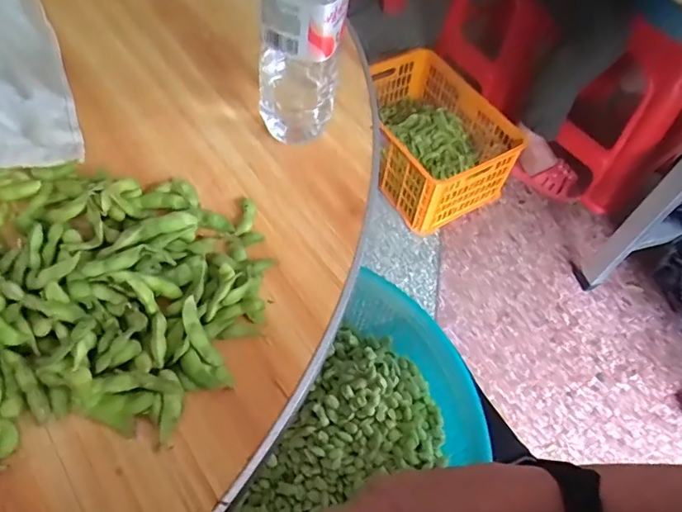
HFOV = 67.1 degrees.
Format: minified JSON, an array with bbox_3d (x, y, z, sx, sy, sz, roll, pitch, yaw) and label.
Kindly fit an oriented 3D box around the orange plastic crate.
[{"bbox_3d":[0.224,-0.356,1.488,0.339,0.208,0.504,-28,63,-21],"label":"orange plastic crate"}]

